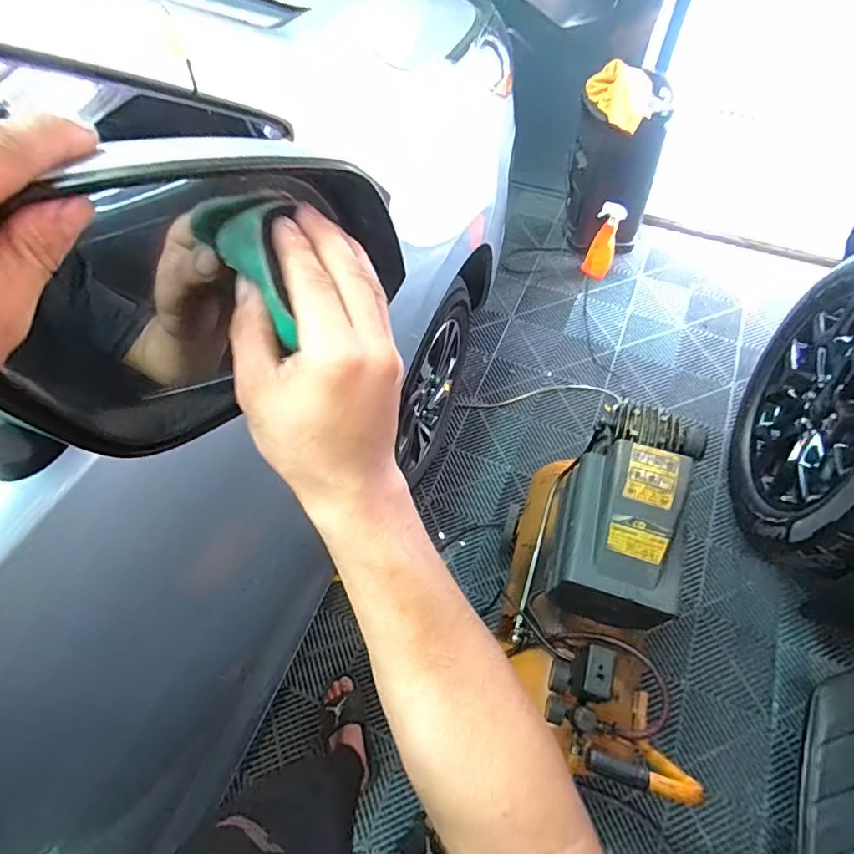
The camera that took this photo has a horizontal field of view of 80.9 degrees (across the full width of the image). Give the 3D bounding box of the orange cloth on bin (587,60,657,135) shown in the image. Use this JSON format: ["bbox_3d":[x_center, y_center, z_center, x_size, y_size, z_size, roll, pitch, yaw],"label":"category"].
[{"bbox_3d":[0.602,-1.036,1.559,0.201,0.088,0.244,12,60,9],"label":"orange cloth on bin"}]

